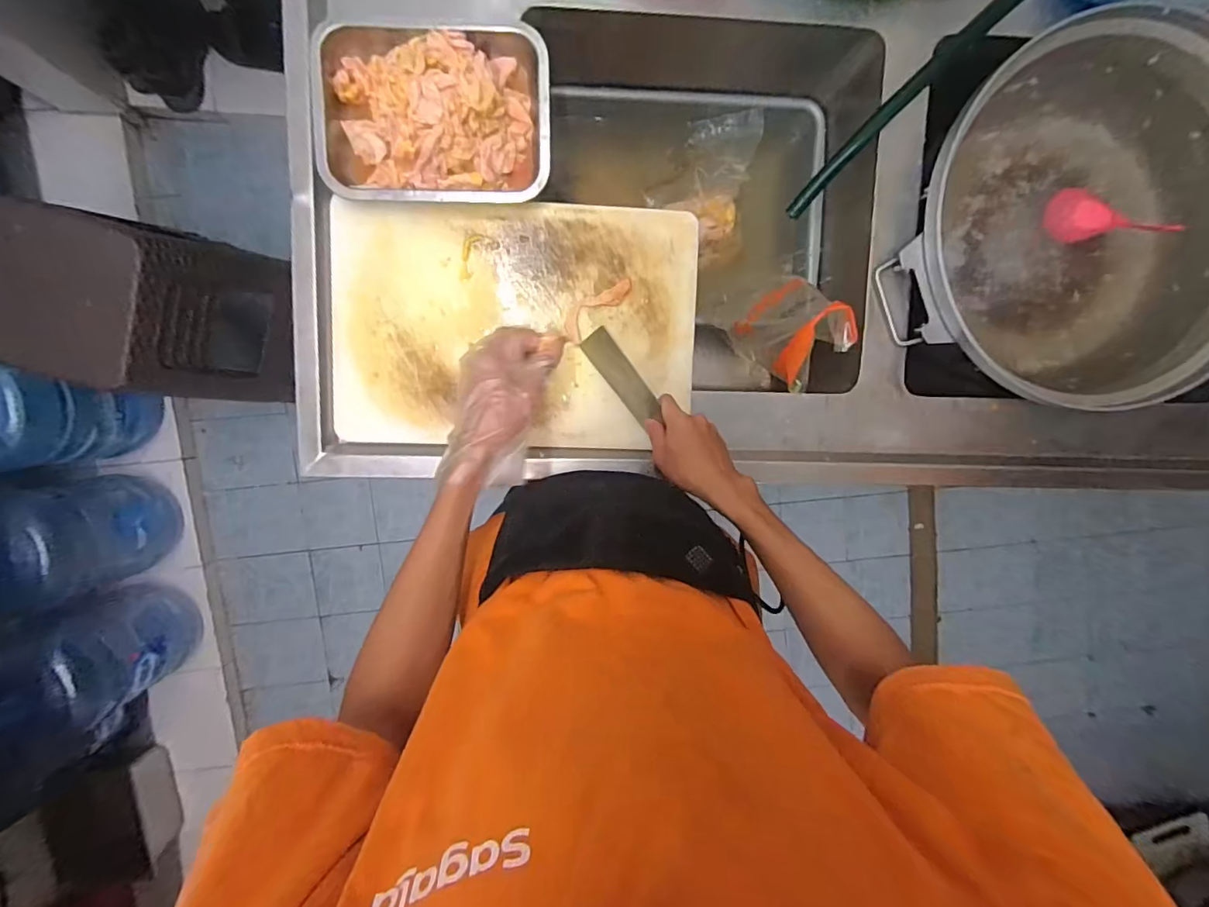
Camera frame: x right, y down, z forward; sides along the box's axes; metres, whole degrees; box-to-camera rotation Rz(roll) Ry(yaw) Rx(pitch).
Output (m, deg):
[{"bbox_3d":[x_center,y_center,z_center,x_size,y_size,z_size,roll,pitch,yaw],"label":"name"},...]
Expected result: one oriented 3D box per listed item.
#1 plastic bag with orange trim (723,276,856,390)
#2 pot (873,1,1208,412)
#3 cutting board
[{"bbox_3d":[0.259,-0.163,0.706,0.101,0.148,0.116,-35,97,1],"label":"plastic bag with orange trim"},{"bbox_3d":[0.609,-0.298,0.682,0.459,0.152,0.425,-1,99,-4],"label":"pot"},{"bbox_3d":[-0.107,-0.156,0.639,0.442,0.018,0.291,1,99,-4],"label":"cutting board"}]

